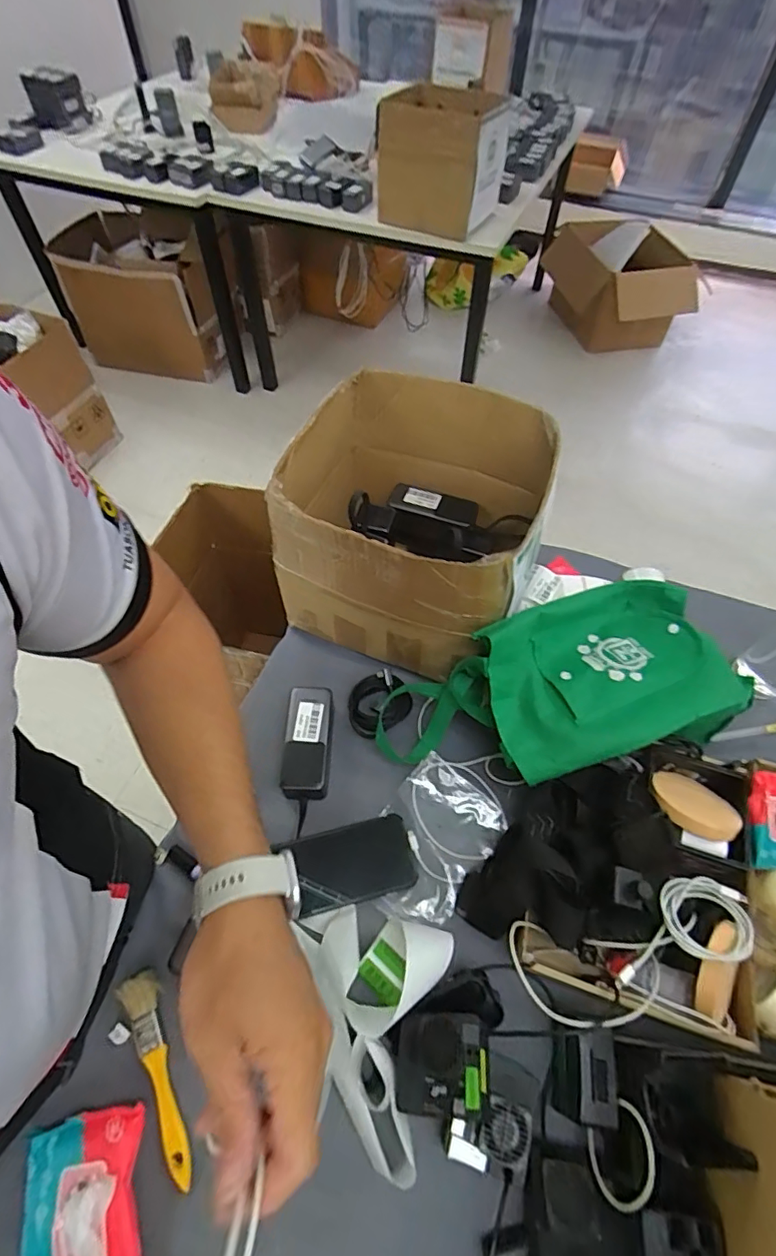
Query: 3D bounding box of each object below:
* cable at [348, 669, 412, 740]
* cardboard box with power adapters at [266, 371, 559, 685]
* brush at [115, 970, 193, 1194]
[{"bbox_3d":[-0.011,0.100,0.688,0.079,0.040,0.078,0,57,-1],"label":"cable"},{"bbox_3d":[0.037,-0.130,0.687,0.291,0.241,0.287,20,59,12],"label":"cardboard box with power adapters"},{"bbox_3d":[-0.212,0.414,0.492,0.033,0.011,0.169,-26,61,-17],"label":"brush"}]

